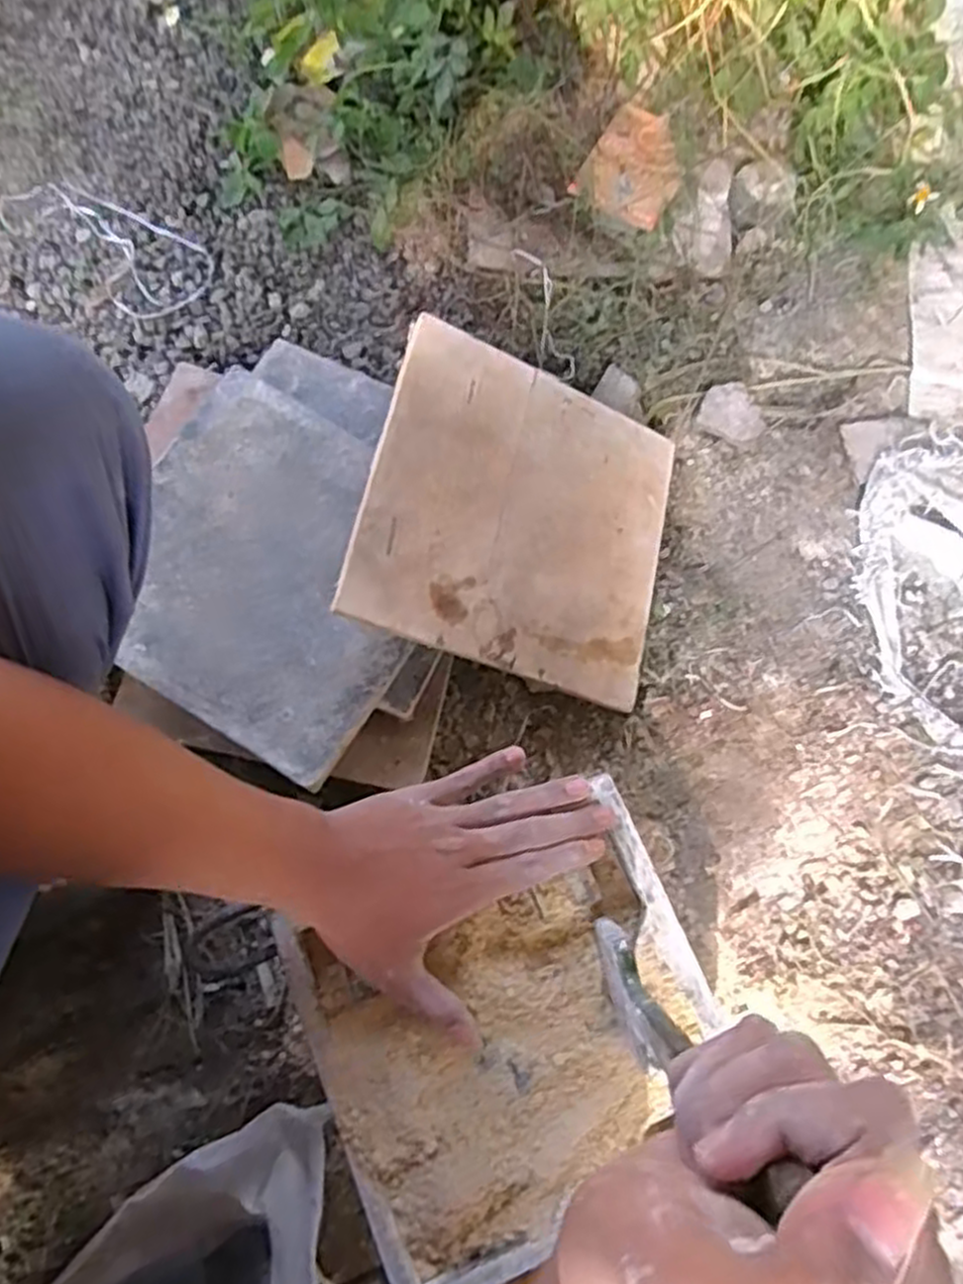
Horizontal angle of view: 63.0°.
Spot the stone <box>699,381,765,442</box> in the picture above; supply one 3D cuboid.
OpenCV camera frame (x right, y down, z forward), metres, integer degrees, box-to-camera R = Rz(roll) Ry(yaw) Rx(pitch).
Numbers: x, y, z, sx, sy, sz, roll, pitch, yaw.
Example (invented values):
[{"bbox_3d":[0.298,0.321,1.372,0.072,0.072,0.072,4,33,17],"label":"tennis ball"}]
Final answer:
[{"bbox_3d":[0.224,-0.203,0.694,0.056,0.020,0.052,0,74,-1],"label":"stone"}]

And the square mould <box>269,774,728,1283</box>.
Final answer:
[{"bbox_3d":[0.021,0.233,0.464,0.226,0.028,0.211,-22,75,-5],"label":"square mould"}]

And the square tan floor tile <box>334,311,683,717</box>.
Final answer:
[{"bbox_3d":[0.034,-0.096,0.609,0.248,0.008,0.234,19,77,-24],"label":"square tan floor tile"}]

